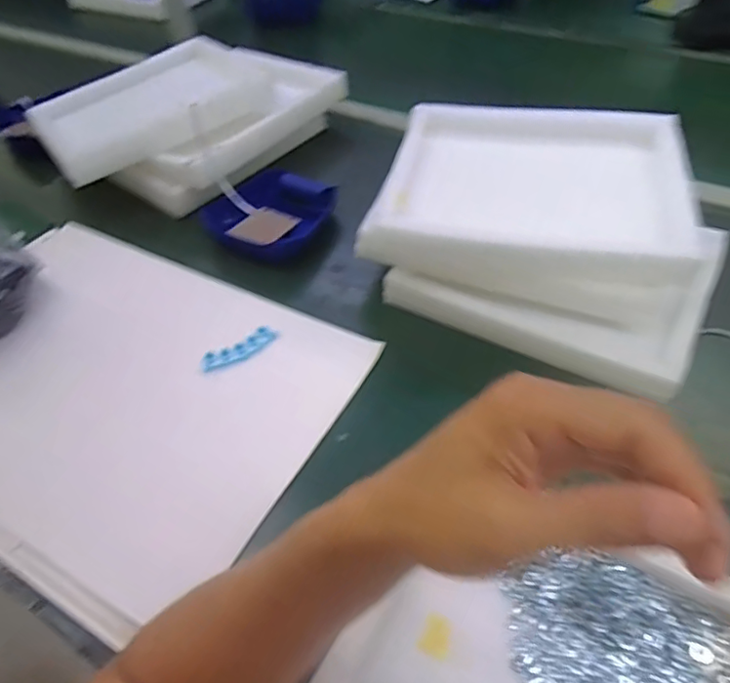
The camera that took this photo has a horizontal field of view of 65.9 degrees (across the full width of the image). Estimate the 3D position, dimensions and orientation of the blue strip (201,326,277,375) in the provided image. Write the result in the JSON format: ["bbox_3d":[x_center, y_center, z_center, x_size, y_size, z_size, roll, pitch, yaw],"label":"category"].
[{"bbox_3d":[-0.153,0.009,0.688,0.096,0.022,0.019,-29,52,-20],"label":"blue strip"}]

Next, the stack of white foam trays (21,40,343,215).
[{"bbox_3d":[-0.298,-0.395,0.972,0.347,0.120,0.447,30,57,28],"label":"stack of white foam trays"}]

